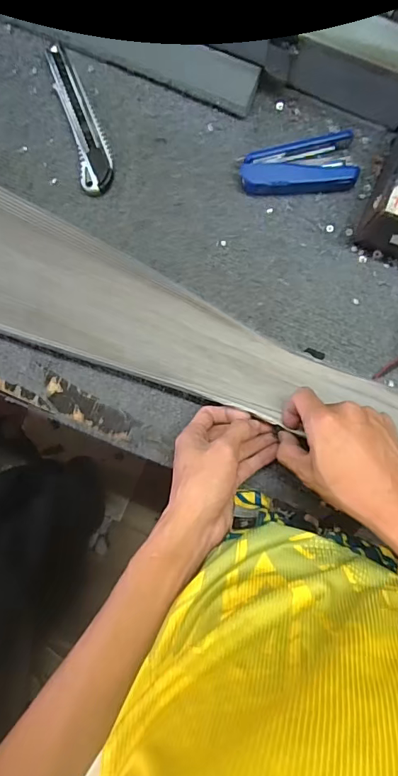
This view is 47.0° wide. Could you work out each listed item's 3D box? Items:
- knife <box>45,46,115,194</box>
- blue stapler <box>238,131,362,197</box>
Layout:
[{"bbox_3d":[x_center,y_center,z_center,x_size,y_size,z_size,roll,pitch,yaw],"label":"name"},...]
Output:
[{"bbox_3d":[-0.118,-0.270,0.464,0.034,0.018,0.142,-16,92,4],"label":"knife"},{"bbox_3d":[0.097,-0.216,0.449,0.109,0.024,0.051,-8,92,4],"label":"blue stapler"}]

